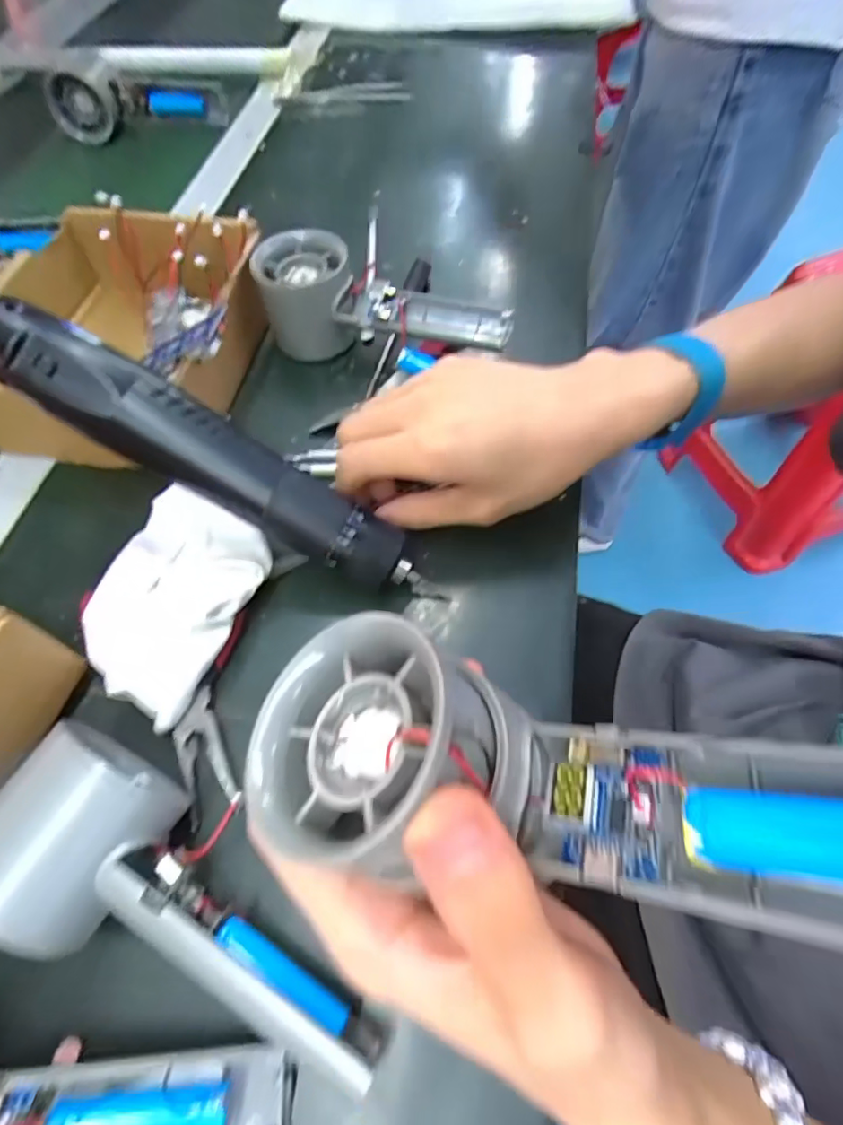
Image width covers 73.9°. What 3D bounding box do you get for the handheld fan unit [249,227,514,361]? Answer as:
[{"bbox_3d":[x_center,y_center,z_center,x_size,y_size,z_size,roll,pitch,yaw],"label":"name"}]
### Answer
[{"bbox_3d":[-0.023,-0.163,0.349,0.159,0.050,0.052,7,60,6],"label":"handheld fan unit"}]

